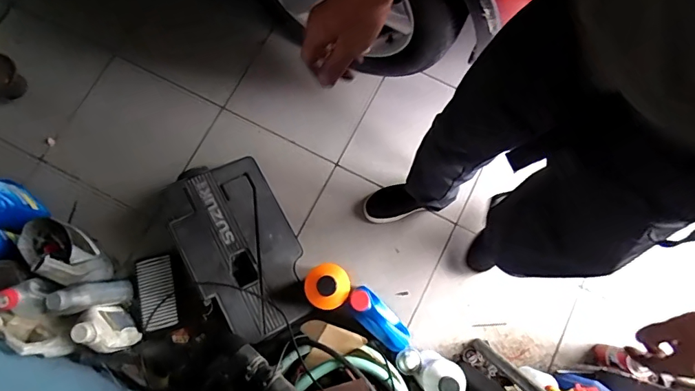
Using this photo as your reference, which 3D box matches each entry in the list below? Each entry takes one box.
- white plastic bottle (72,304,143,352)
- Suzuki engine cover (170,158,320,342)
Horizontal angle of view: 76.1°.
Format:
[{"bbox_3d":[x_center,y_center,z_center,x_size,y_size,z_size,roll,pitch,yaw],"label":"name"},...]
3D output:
[{"bbox_3d":[-0.615,0.342,1.132,0.057,0.194,0.120,-36,80,-8],"label":"white plastic bottle"},{"bbox_3d":[-0.298,0.142,1.240,0.299,0.100,0.496,-22,78,-31],"label":"Suzuki engine cover"}]

